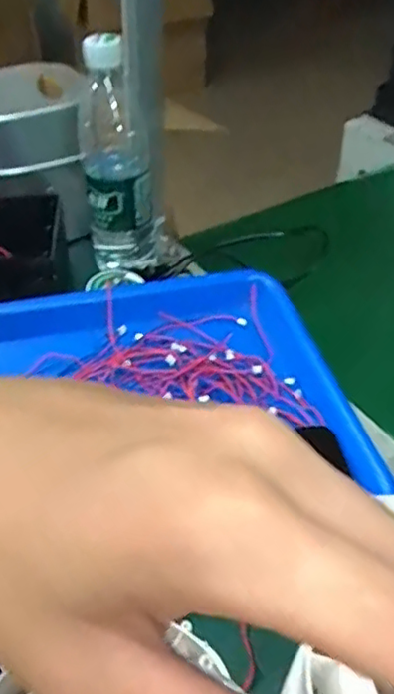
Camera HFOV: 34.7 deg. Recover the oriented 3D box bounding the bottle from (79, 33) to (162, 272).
[{"bbox_3d":[-0.073,-0.173,0.611,0.078,0.230,0.078,-5,41,-5],"label":"bottle"}]

